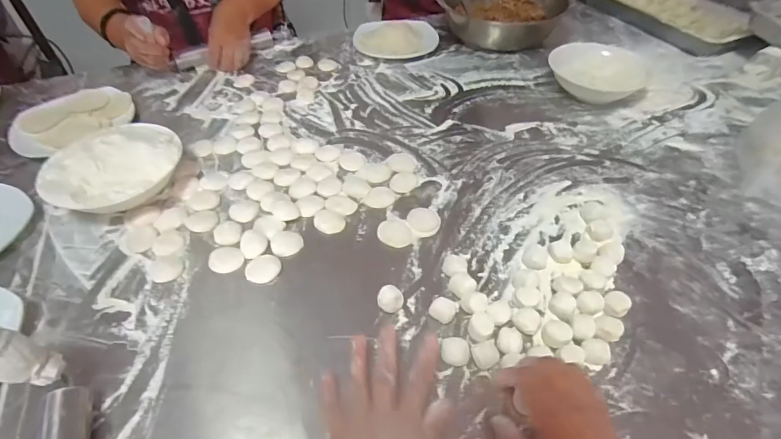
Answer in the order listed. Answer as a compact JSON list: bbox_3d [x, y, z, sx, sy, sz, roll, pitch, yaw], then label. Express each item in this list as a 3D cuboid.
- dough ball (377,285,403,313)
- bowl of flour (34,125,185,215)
[{"bbox_3d":[0.000,0.090,0.456,0.028,0.025,0.027,0,48,0],"label":"dough ball"},{"bbox_3d":[-0.364,-0.060,0.562,0.163,0.068,0.140,-21,51,-17],"label":"bowl of flour"}]

